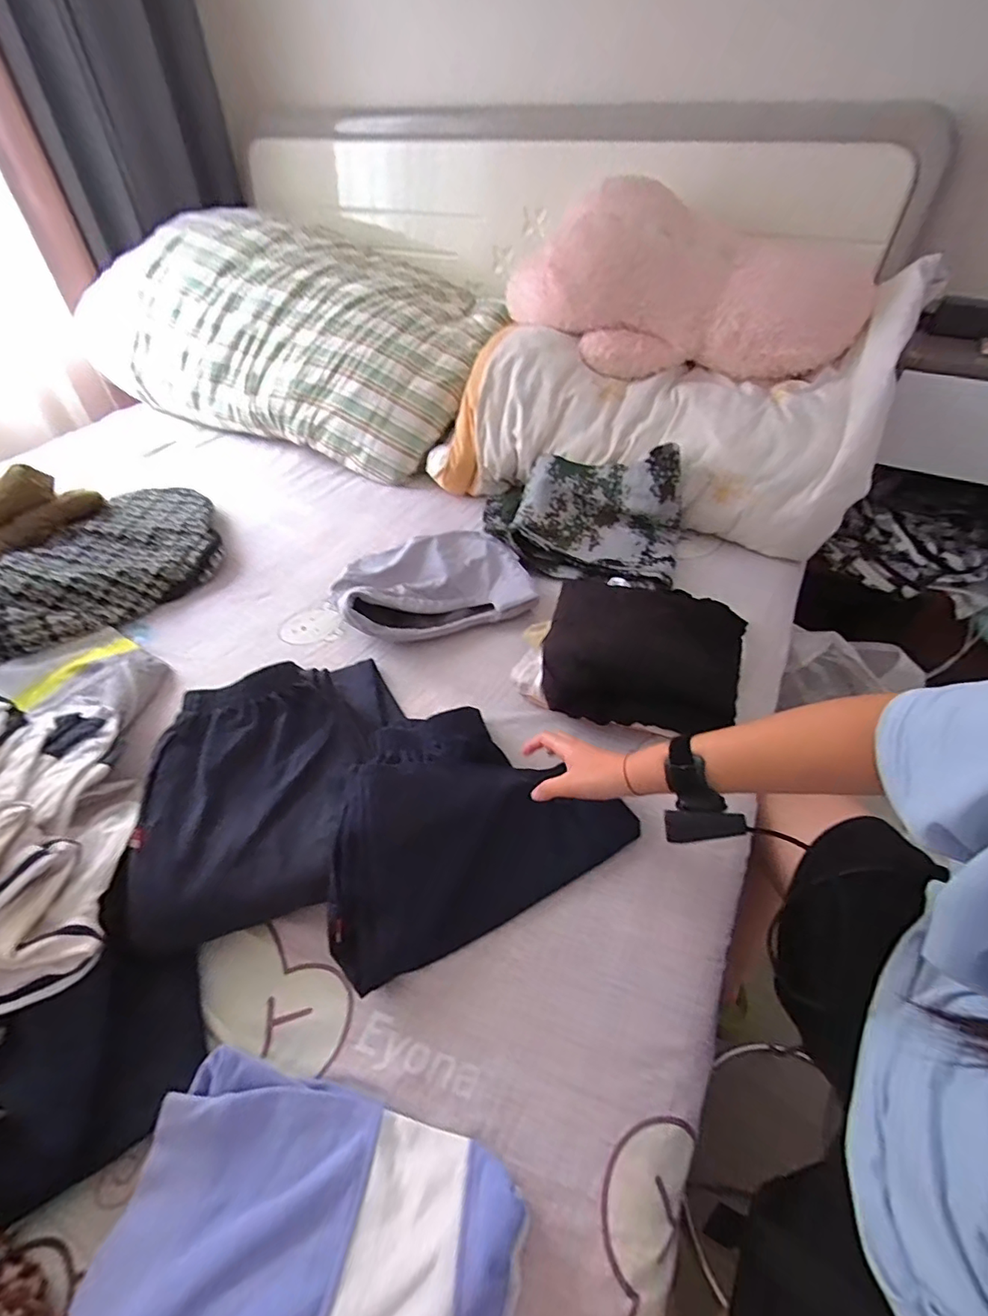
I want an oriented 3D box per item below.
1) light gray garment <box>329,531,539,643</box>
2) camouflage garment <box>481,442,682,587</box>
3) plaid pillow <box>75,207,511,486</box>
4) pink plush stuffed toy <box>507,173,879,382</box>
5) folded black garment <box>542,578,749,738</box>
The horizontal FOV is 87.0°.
[{"bbox_3d":[-0.102,-0.129,0.883,0.317,0.081,0.219,-13,48,-10],"label":"light gray garment"},{"bbox_3d":[0.158,-0.274,0.964,0.374,0.141,0.253,8,48,8],"label":"camouflage garment"},{"bbox_3d":[-0.495,-0.833,1.321,1.033,0.337,0.580,26,53,23],"label":"plaid pillow"},{"bbox_3d":[0.384,-0.738,1.044,0.658,0.276,0.356,19,50,18],"label":"pink plush stuffed toy"},{"bbox_3d":[0.194,-0.006,0.692,0.253,0.086,0.177,13,49,13],"label":"folded black garment"}]

